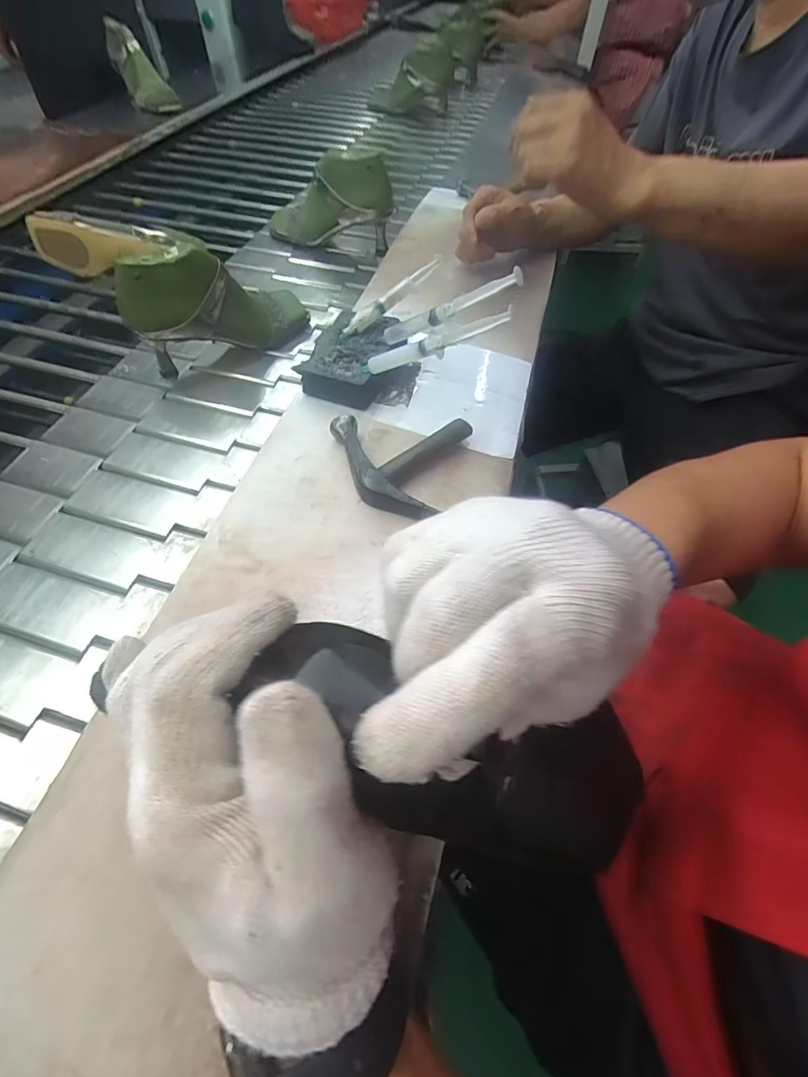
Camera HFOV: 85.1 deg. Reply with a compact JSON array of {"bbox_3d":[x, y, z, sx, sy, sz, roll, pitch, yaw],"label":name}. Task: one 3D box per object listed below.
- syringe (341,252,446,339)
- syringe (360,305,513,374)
[{"bbox_3d":[-0.013,-0.274,0.501,0.142,0.013,0.017,-39,63,-2],"label":"syringe"},{"bbox_3d":[0.024,-0.183,0.420,0.165,0.022,0.014,-5,49,34],"label":"syringe"}]

